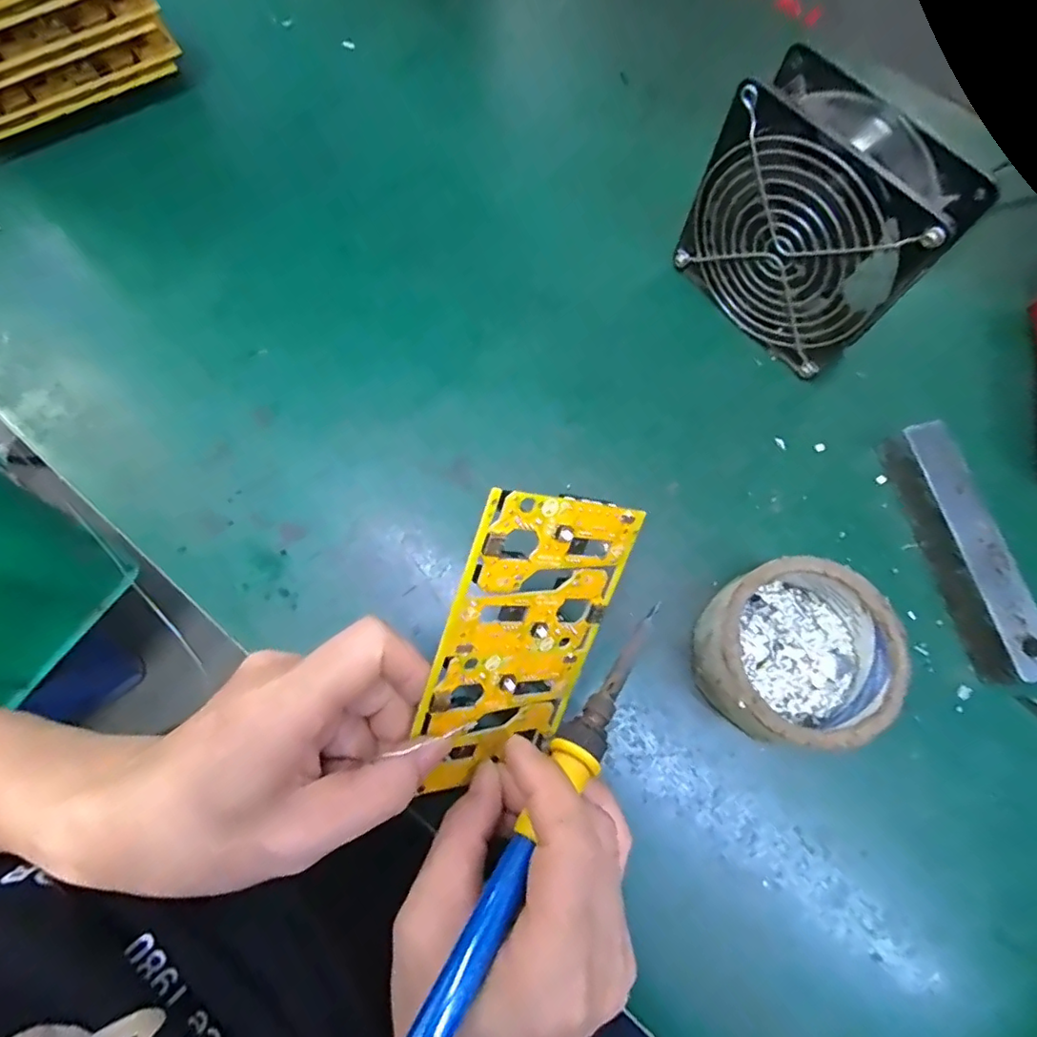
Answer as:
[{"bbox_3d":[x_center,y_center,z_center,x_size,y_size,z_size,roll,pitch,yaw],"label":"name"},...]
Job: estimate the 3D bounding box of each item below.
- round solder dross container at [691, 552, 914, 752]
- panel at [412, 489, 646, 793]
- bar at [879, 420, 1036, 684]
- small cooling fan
[{"bbox_3d":[0.134,0.065,0.281,0.085,0.045,0.085,0,74,-1],"label":"round solder dross container"},{"bbox_3d":[0.003,0.054,0.240,0.078,0.004,0.134,5,111,-35],"label":"panel"},{"bbox_3d":[0.238,0.017,0.305,0.026,0.029,0.136,-12,75,-4],"label":"bar"},{"bbox_3d":[0.154,-0.154,0.306,0.047,0.117,0.117,-41,79,-11],"label":"small cooling fan"}]

